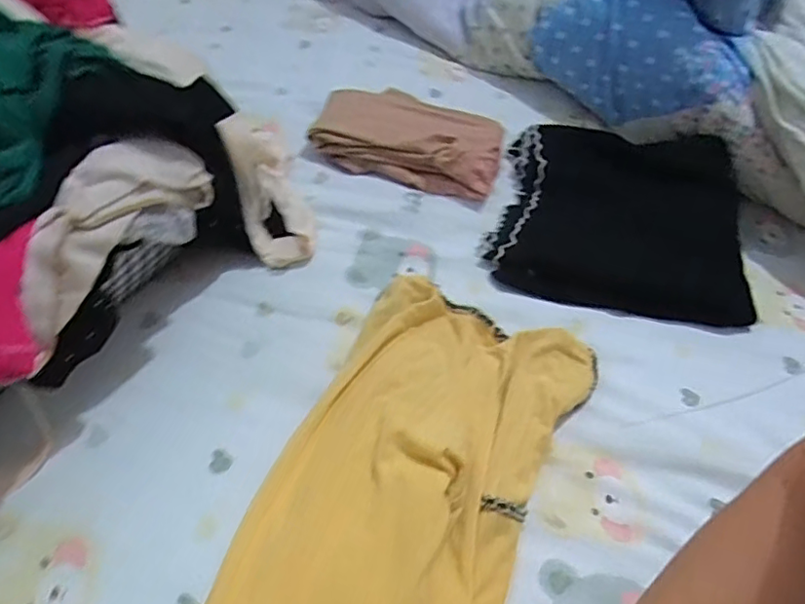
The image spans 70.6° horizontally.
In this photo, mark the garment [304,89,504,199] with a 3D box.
[{"bbox_3d":[0.015,-0.225,0.745,0.245,0.047,0.165,19,52,10],"label":"garment"}]

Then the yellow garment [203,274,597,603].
[{"bbox_3d":[-0.029,0.216,0.413,0.209,0.049,0.569,22,56,12],"label":"yellow garment"}]

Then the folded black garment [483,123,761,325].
[{"bbox_3d":[0.256,-0.108,0.672,0.296,0.061,0.257,10,51,3],"label":"folded black garment"}]

